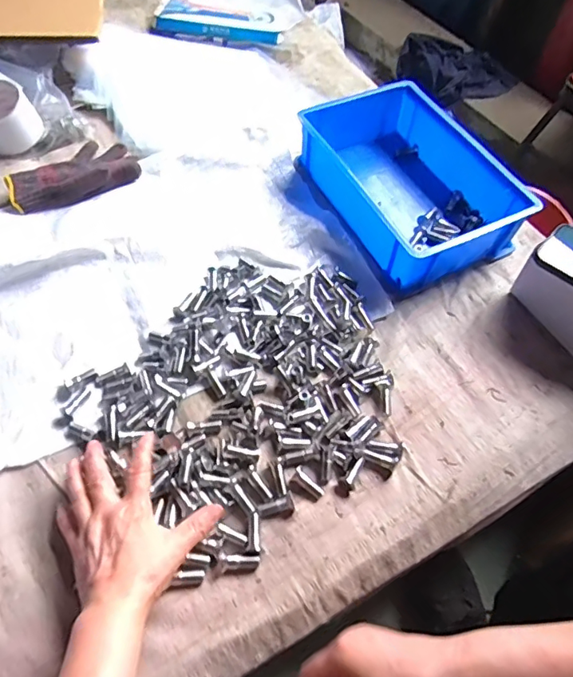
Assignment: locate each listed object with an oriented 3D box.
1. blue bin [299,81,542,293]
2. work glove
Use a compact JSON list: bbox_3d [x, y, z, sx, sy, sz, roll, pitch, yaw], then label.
[{"bbox_3d":[0.163,-0.218,0.693,0.191,0.076,0.292,-22,61,-16],"label":"blue bin"},{"bbox_3d":[-0.300,-0.234,0.705,0.167,0.040,0.117,-27,63,-18],"label":"work glove"}]

